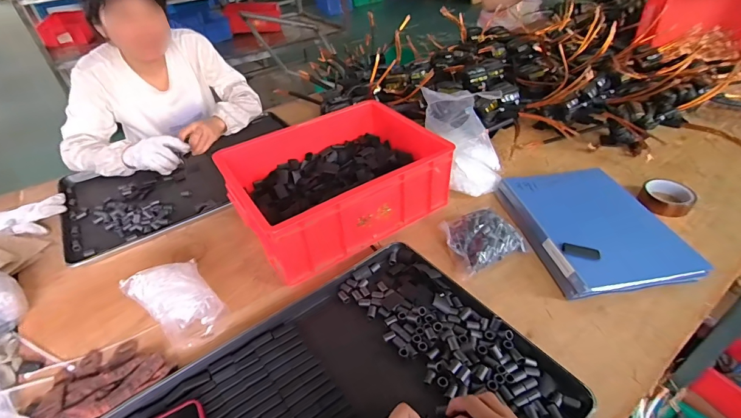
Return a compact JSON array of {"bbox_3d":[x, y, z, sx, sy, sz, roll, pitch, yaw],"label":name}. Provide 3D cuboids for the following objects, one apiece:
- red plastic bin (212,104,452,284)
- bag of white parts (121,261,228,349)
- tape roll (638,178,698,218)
[{"bbox_3d":[-0.080,-0.063,0.807,0.397,0.146,0.302,-26,44,-24],"label":"red plastic bin"},{"bbox_3d":[-0.324,0.147,0.634,0.166,0.078,0.096,25,48,31],"label":"bag of white parts"},{"bbox_3d":[0.624,-0.022,0.800,0.096,0.036,0.096,28,49,33],"label":"tape roll"}]

